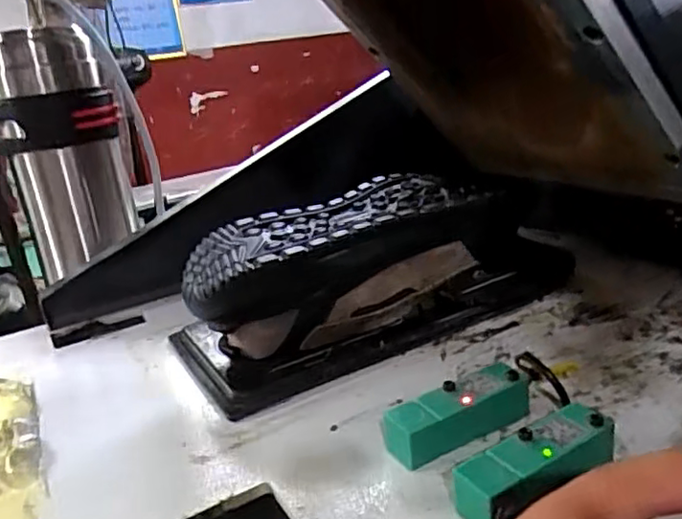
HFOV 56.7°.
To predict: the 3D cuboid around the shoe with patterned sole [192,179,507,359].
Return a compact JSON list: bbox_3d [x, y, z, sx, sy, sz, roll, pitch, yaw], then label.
[{"bbox_3d":[0.013,0.007,0.483,0.249,0.096,0.093,-18,22,-29],"label":"shoe with patterned sole"}]

